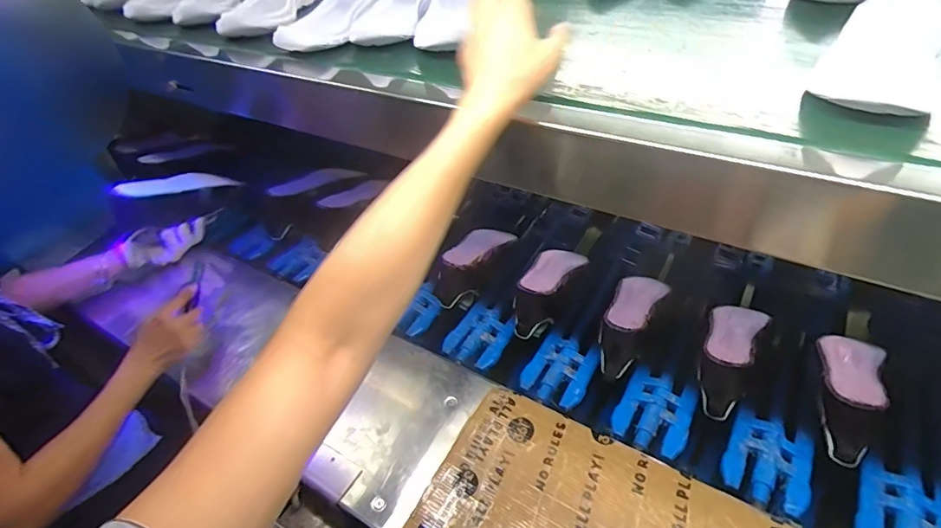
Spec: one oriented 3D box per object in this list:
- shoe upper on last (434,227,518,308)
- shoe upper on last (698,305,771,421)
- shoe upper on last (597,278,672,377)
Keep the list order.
[{"bbox_3d":[0.005,-0.008,0.867,0.073,0.091,0.202,19,49,26],"label":"shoe upper on last"},{"bbox_3d":[0.350,0.110,0.663,0.072,0.068,0.184,24,50,30],"label":"shoe upper on last"},{"bbox_3d":[0.236,0.083,0.730,0.068,0.096,0.184,21,49,27],"label":"shoe upper on last"}]

